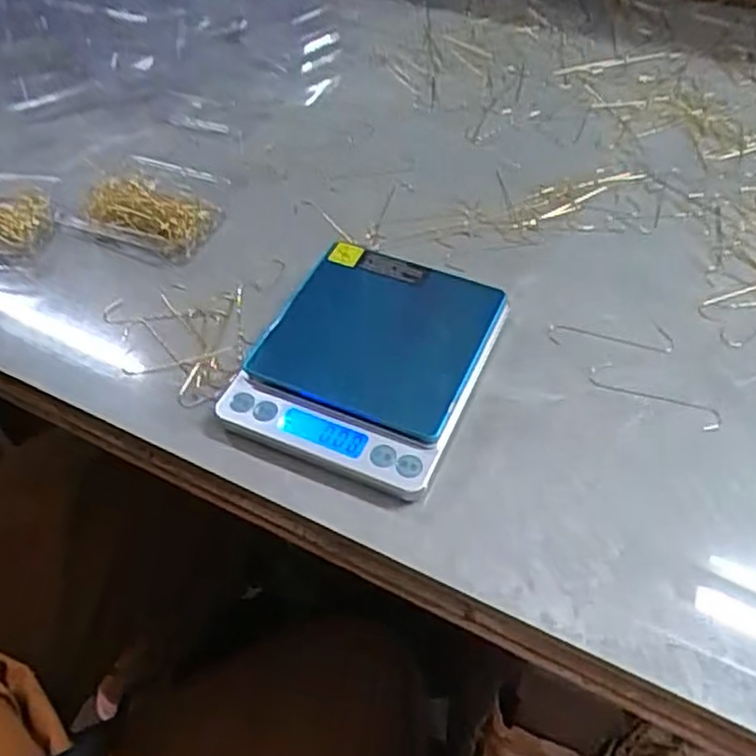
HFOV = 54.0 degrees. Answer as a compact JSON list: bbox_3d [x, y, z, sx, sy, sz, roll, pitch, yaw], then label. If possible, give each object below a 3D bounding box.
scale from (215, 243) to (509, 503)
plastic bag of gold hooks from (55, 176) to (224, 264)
[{"bbox_3d":[-0.008,-0.012,0.368,0.112,0.022,0.126,18,54,16],"label":"scale"},{"bbox_3d":[-0.141,-0.097,0.442,0.082,0.017,0.048,17,53,15],"label":"plastic bag of gold hooks"}]

